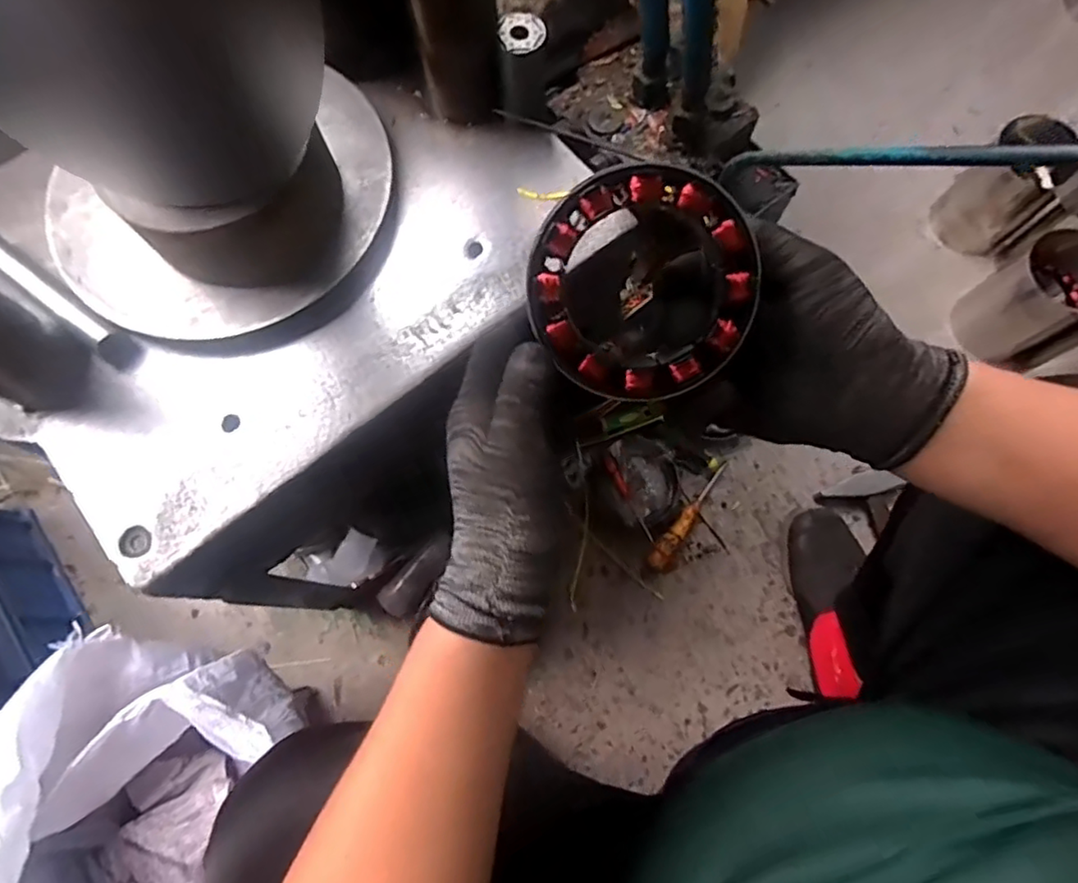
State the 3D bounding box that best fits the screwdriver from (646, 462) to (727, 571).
[{"bbox_3d":[0.212,0.100,0.860,0.030,0.033,0.186,35,77,10],"label":"screwdriver"}]

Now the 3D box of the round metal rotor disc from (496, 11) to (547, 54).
[{"bbox_3d":[-0.013,-0.304,0.455,0.034,0.007,0.035,-36,76,-9],"label":"round metal rotor disc"}]

